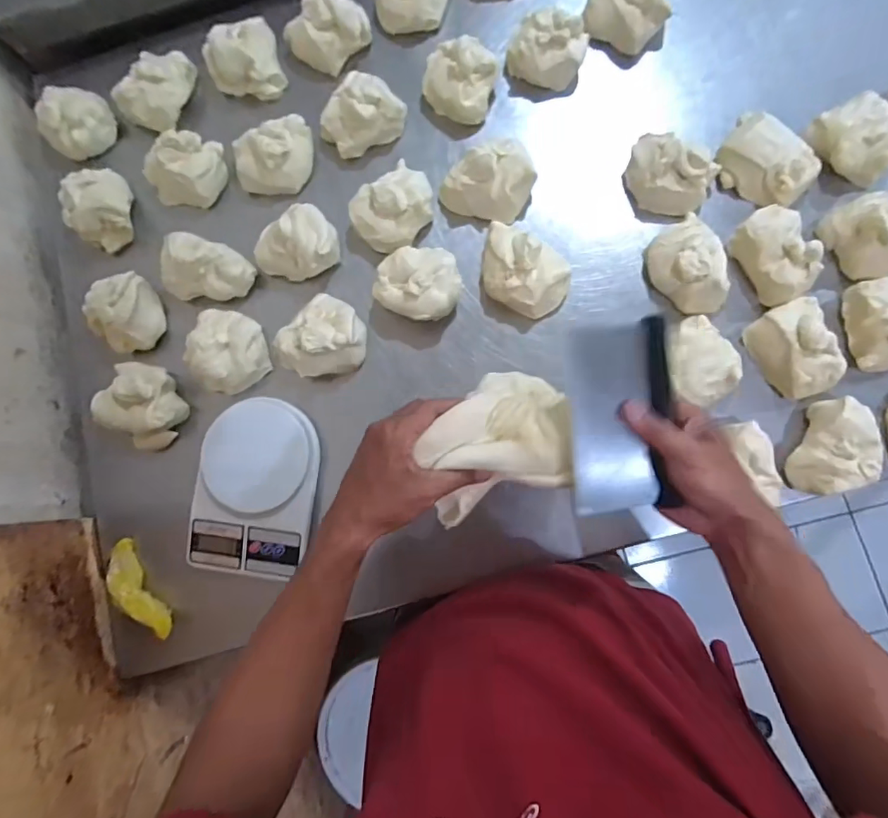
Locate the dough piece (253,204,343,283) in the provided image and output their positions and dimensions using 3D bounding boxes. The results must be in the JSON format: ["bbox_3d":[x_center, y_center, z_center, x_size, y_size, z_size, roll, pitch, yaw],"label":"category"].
[{"bbox_3d":[-0.191,-0.208,0.650,0.106,0.065,0.089,-35,80,0],"label":"dough piece"}]

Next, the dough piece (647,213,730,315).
[{"bbox_3d":[0.293,-0.168,0.605,0.073,0.055,0.111,-25,80,2],"label":"dough piece"}]

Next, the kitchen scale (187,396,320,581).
[{"bbox_3d":[-0.231,0.096,0.614,0.153,0.032,0.214,10,83,7],"label":"kitchen scale"}]

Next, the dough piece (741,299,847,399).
[{"bbox_3d":[0.407,-0.070,0.574,0.080,0.041,0.104,-25,80,2],"label":"dough piece"}]

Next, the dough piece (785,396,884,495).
[{"bbox_3d":[0.430,0.043,0.552,0.076,0.039,0.109,18,84,8],"label":"dough piece"}]

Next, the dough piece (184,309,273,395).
[{"bbox_3d":[-0.279,-0.077,0.635,0.099,0.049,0.110,-10,81,5],"label":"dough piece"}]

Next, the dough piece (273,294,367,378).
[{"bbox_3d":[-0.155,-0.086,0.624,0.099,0.050,0.109,38,87,10],"label":"dough piece"}]

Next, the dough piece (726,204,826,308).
[{"bbox_3d":[0.396,-0.184,0.588,0.086,0.044,0.108,-32,80,1],"label":"dough piece"}]

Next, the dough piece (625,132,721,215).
[{"bbox_3d":[0.277,-0.285,0.621,0.100,0.063,0.073,18,84,8],"label":"dough piece"}]

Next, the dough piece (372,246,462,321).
[{"bbox_3d":[-0.030,-0.156,0.629,0.102,0.049,0.092,23,85,9],"label":"dough piece"}]

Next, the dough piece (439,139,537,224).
[{"bbox_3d":[0.055,-0.292,0.646,0.113,0.066,0.086,15,84,8],"label":"dough piece"}]

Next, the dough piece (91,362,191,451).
[{"bbox_3d":[-0.380,-0.004,0.626,0.106,0.052,0.104,8,83,7],"label":"dough piece"}]

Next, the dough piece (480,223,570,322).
[{"bbox_3d":[0.092,-0.169,0.620,0.123,0.054,0.080,33,87,9],"label":"dough piece"}]

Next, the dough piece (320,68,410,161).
[{"bbox_3d":[-0.112,-0.393,0.671,0.108,0.053,0.092,-43,80,-1],"label":"dough piece"}]

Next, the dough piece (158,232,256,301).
[{"bbox_3d":[-0.314,-0.179,0.650,0.119,0.054,0.079,20,85,8],"label":"dough piece"}]

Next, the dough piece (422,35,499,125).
[{"bbox_3d":[0.017,-0.432,0.662,0.098,0.048,0.082,15,84,8],"label":"dough piece"}]

